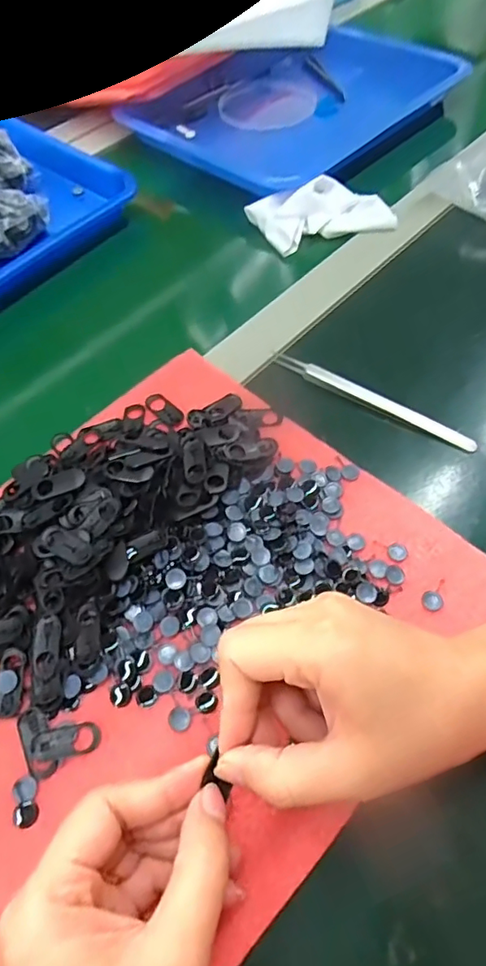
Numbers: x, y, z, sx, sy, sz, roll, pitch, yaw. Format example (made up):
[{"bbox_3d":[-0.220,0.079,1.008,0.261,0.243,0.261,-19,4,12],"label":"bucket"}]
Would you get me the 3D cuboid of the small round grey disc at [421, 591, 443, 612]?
[{"bbox_3d":[0.102,0.063,0.286,0.011,0.004,0.012,-1,57,2],"label":"small round grey disc"}]

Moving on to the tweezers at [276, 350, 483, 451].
[{"bbox_3d":[0.086,-0.056,0.366,0.148,0.011,0.014,26,62,18],"label":"tweezers"}]

